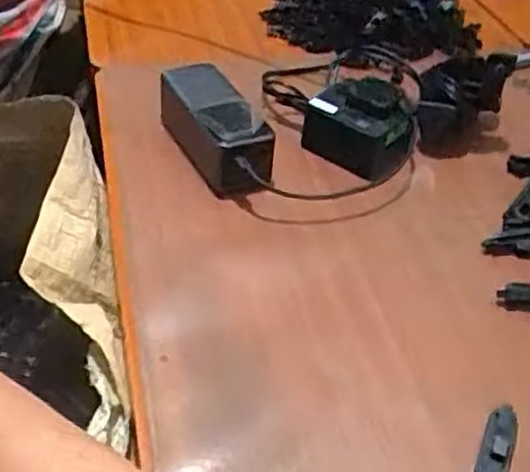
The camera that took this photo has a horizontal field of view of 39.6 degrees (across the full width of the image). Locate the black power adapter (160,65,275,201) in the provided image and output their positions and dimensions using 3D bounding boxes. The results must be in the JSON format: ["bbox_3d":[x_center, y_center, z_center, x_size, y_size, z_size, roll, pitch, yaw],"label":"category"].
[{"bbox_3d":[-0.044,-0.089,0.636,0.058,0.057,0.147,-16,45,-24],"label":"black power adapter"}]

